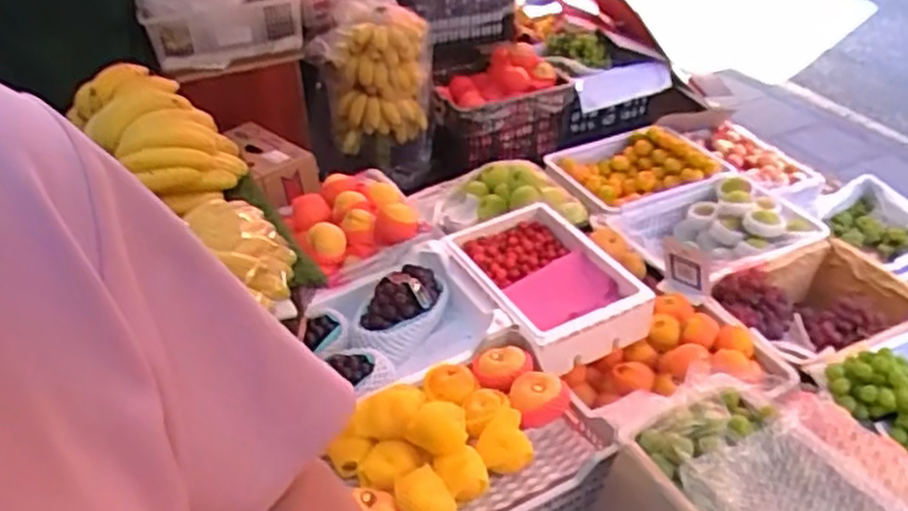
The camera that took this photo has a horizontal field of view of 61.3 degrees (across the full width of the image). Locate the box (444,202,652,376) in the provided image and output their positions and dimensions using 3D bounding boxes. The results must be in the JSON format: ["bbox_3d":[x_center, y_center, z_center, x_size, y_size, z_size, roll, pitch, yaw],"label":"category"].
[{"bbox_3d":[0.202,0.057,1.704,0.313,0.139,0.446,-15,39,-18],"label":"box"}]

